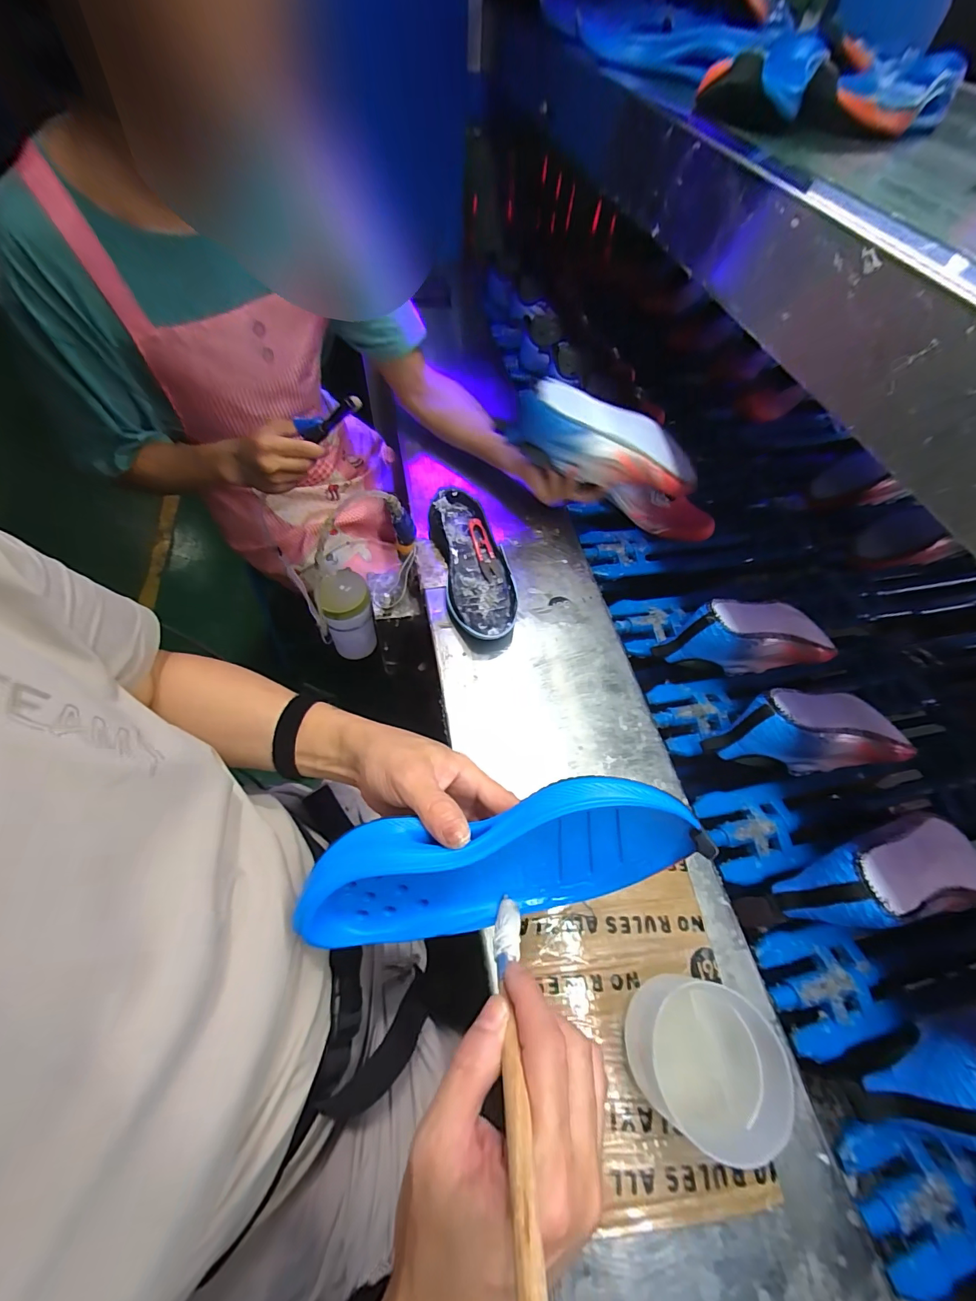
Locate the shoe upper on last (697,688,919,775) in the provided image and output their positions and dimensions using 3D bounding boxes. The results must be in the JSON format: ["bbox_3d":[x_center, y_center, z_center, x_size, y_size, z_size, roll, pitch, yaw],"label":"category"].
[{"bbox_3d":[0.368,0.084,0.487,0.238,0.087,0.086,-5,64,-1],"label":"shoe upper on last"}]

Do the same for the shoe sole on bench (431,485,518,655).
[{"bbox_3d":[-0.018,-0.110,0.577,0.088,0.048,0.234,-13,65,-5],"label":"shoe sole on bench"}]

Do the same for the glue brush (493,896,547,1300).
[{"bbox_3d":[0.013,0.191,0.211,0.016,0.186,0.011,-2,97,0],"label":"glue brush"}]

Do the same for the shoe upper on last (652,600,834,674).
[{"bbox_3d":[0.337,-0.023,0.564,0.243,0.077,0.082,0,64,-14],"label":"shoe upper on last"}]

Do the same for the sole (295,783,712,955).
[{"bbox_3d":[0.008,0.146,0.300,0.261,0.105,0.050,-12,28,-4],"label":"sole"}]

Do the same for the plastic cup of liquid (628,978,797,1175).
[{"bbox_3d":[0.153,0.293,0.320,0.094,0.068,0.092,0,64,1],"label":"plastic cup of liquid"}]

